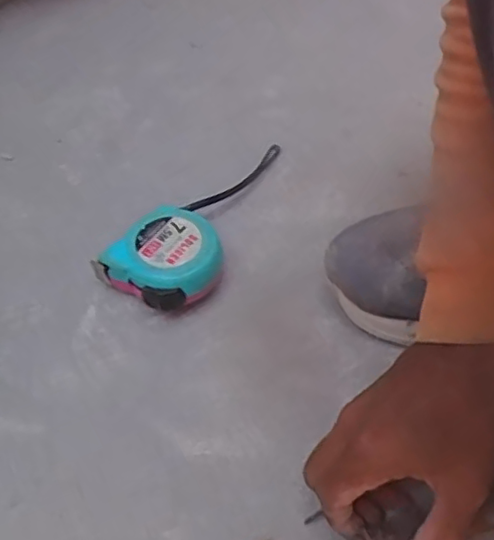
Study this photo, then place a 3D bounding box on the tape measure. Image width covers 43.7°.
[{"bbox_3d":[-0.020,-0.040,0.501,0.077,0.046,0.205,39,62,21],"label":"tape measure"}]

